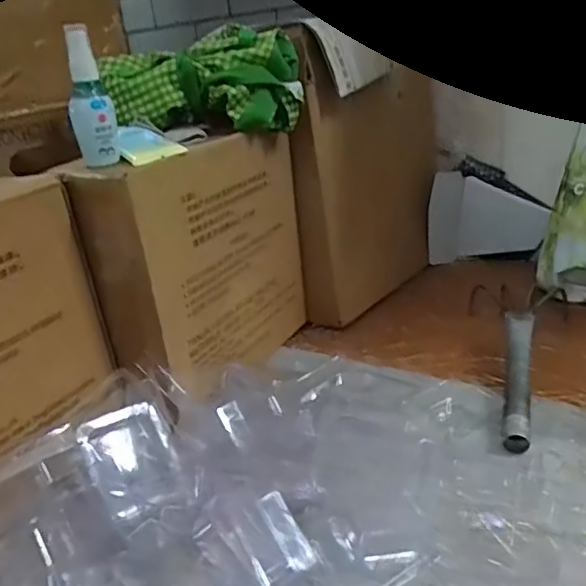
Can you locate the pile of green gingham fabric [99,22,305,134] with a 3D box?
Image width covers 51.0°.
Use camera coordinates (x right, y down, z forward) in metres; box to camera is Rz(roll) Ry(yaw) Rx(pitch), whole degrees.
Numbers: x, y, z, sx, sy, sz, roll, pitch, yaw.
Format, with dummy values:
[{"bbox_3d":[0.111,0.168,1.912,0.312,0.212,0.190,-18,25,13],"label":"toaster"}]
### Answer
[{"bbox_3d":[-0.101,-0.228,0.675,0.217,0.093,0.094,-4,23,4],"label":"pile of green gingham fabric"}]

